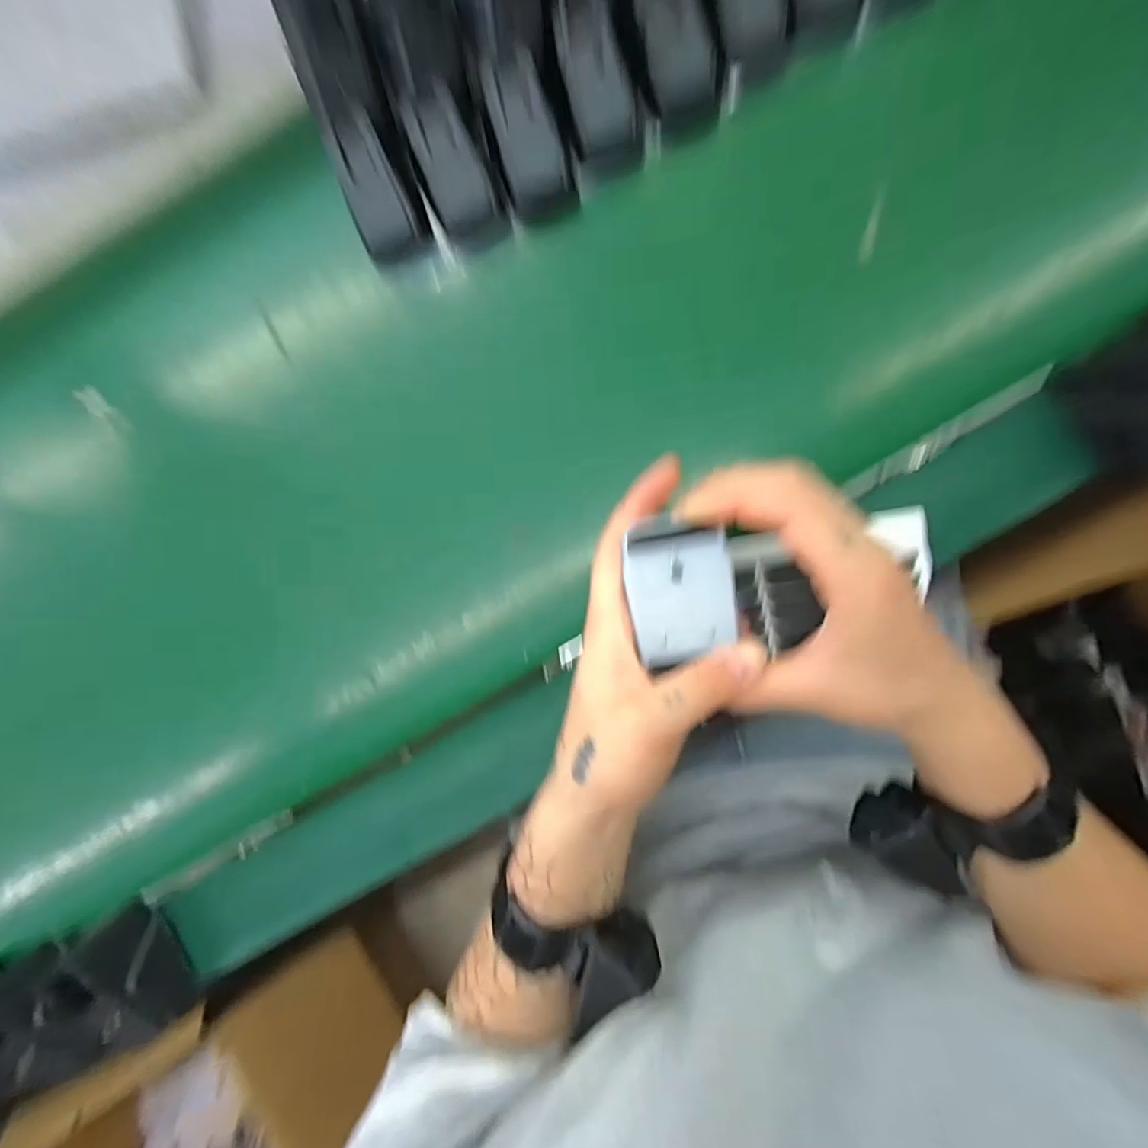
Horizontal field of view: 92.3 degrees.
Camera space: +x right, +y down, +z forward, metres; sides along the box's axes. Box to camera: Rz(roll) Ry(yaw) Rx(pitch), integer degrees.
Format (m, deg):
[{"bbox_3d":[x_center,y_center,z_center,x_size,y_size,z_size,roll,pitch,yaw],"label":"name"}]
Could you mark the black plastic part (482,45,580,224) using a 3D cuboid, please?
[{"bbox_3d":[-0.026,-0.248,0.316,0.036,0.017,0.077,-18,114,5],"label":"black plastic part"}]

